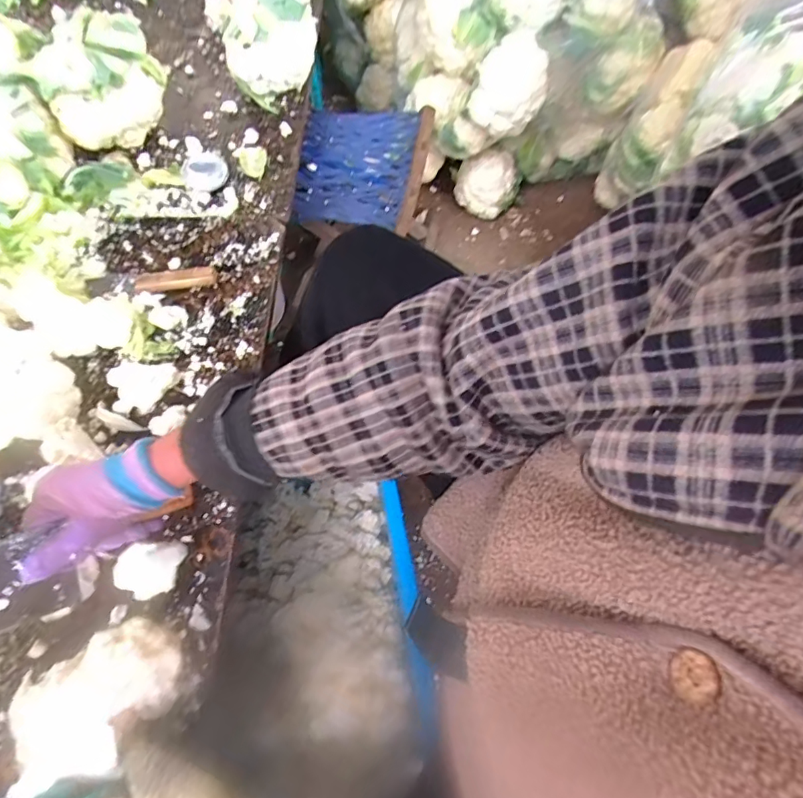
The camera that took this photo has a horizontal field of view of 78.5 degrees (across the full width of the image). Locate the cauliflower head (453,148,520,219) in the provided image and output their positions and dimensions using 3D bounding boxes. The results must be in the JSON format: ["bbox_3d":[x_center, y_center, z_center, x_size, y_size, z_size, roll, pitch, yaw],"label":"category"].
[{"bbox_3d":[0.199,-0.501,1.151,0.145,0.119,0.133,7,65,5],"label":"cauliflower head"}]

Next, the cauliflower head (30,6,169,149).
[{"bbox_3d":[-0.436,-0.468,0.725,0.155,0.112,0.146,-18,66,-7],"label":"cauliflower head"}]

